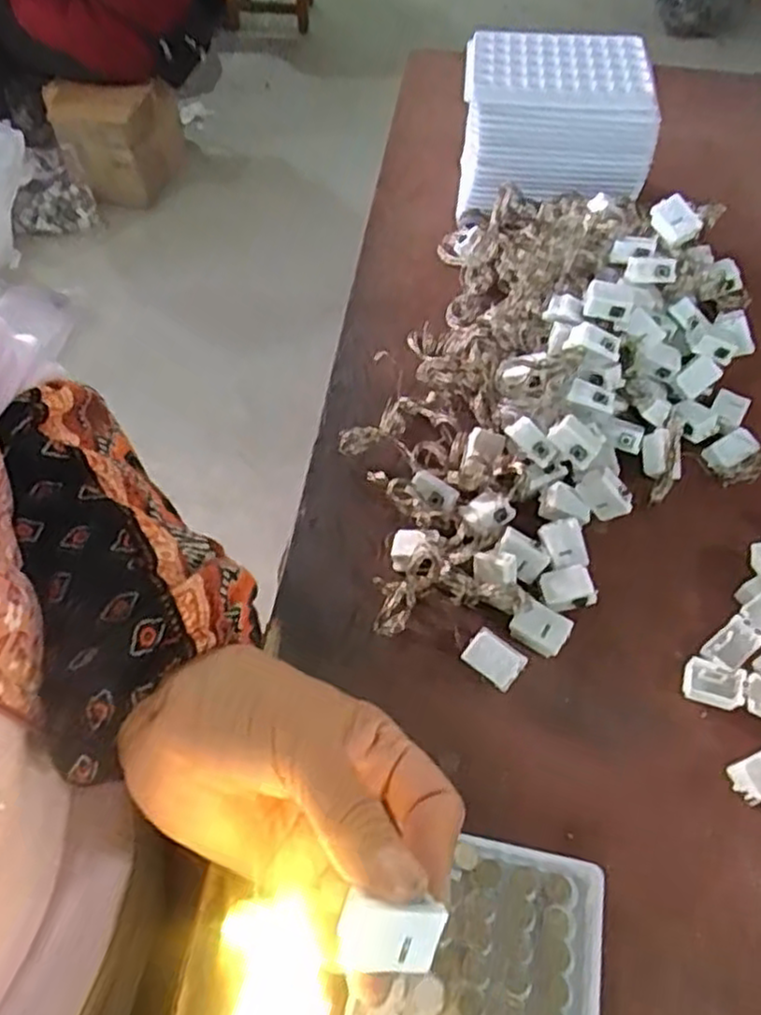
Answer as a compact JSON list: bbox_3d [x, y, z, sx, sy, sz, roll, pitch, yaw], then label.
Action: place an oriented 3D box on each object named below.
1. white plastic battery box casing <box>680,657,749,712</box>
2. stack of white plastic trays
[{"bbox_3d":[0.162,0.086,0.355,0.026,0.008,0.020,19,56,12],"label":"white plastic battery box casing"},{"bbox_3d":[0.125,-0.277,0.548,0.132,0.107,0.088,2,54,1],"label":"stack of white plastic trays"}]

